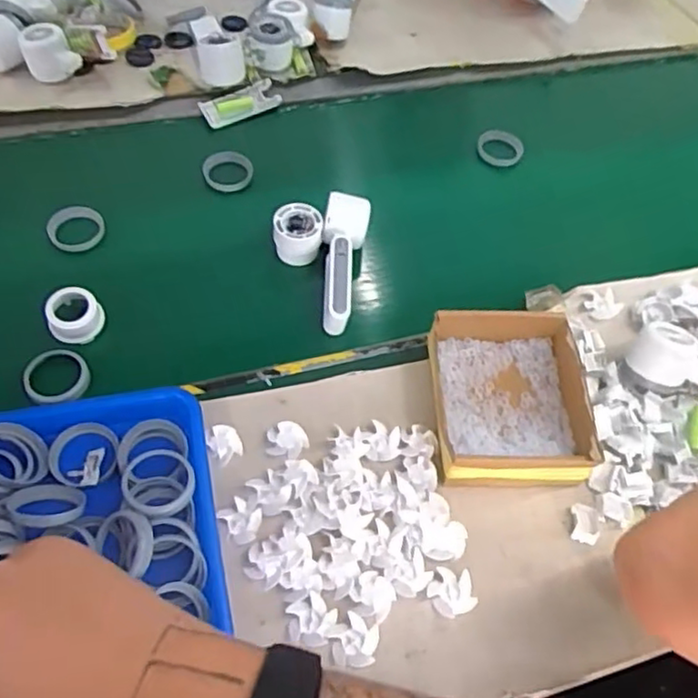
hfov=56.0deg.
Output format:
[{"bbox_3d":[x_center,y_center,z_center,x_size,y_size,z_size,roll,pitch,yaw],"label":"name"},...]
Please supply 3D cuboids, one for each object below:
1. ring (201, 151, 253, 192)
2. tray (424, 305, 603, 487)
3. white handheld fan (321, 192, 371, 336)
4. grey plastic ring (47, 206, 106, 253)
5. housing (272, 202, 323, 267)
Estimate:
[{"bbox_3d":[-0.157,-0.231,0.847,0.062,0.012,0.067,2,56,-4],"label":"ring"},{"bbox_3d":[0.153,0.046,0.633,0.142,0.050,0.167,2,56,-4],"label":"tray"},{"bbox_3d":[-0.011,-0.098,0.726,0.048,0.046,0.159,8,56,0],"label":"white handheld fan"},{"bbox_3d":[-0.324,-0.143,0.779,0.062,0.009,0.068,2,56,-4],"label":"grey plastic ring"},{"bbox_3d":[-0.060,-0.131,0.756,0.054,0.045,0.056,-2,57,-7],"label":"housing"}]

